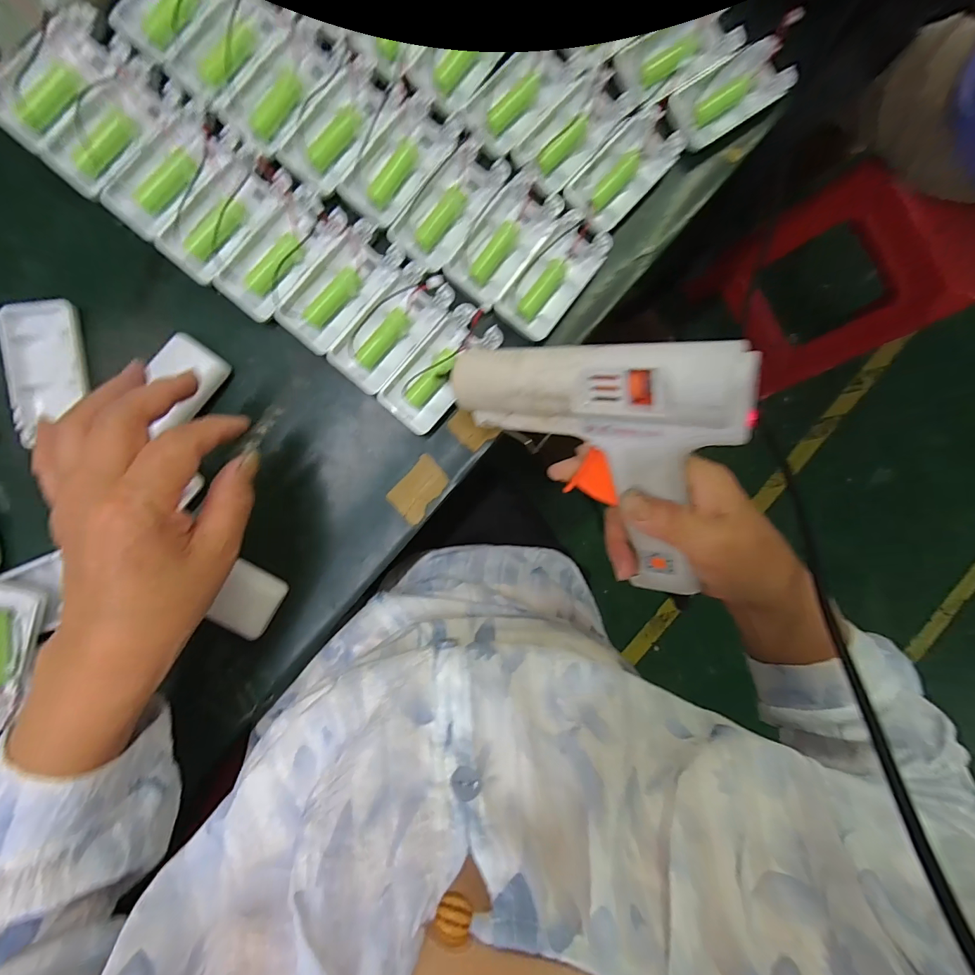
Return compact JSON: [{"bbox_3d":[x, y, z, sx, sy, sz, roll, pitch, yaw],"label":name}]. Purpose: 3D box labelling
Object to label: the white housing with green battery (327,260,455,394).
[{"bbox_3d":[-0.069,-0.117,0.320,0.045,0.017,0.097,42,87,-5],"label":"white housing with green battery"}]

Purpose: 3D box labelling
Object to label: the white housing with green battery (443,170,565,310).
[{"bbox_3d":[0.011,-0.182,0.321,0.045,0.015,0.094,36,87,-5],"label":"white housing with green battery"}]

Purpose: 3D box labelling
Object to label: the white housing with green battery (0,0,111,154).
[{"bbox_3d":[-0.294,-0.278,0.295,0.045,0.016,0.097,41,87,-5],"label":"white housing with green battery"}]

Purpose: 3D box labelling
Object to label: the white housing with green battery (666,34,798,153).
[{"bbox_3d":[0.183,-0.298,0.327,0.094,0.012,0.044,-33,94,-4],"label":"white housing with green battery"}]

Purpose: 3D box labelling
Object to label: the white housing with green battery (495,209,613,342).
[{"bbox_3d":[0.050,-0.157,0.325,0.045,0.012,0.096,37,87,-5],"label":"white housing with green battery"}]

